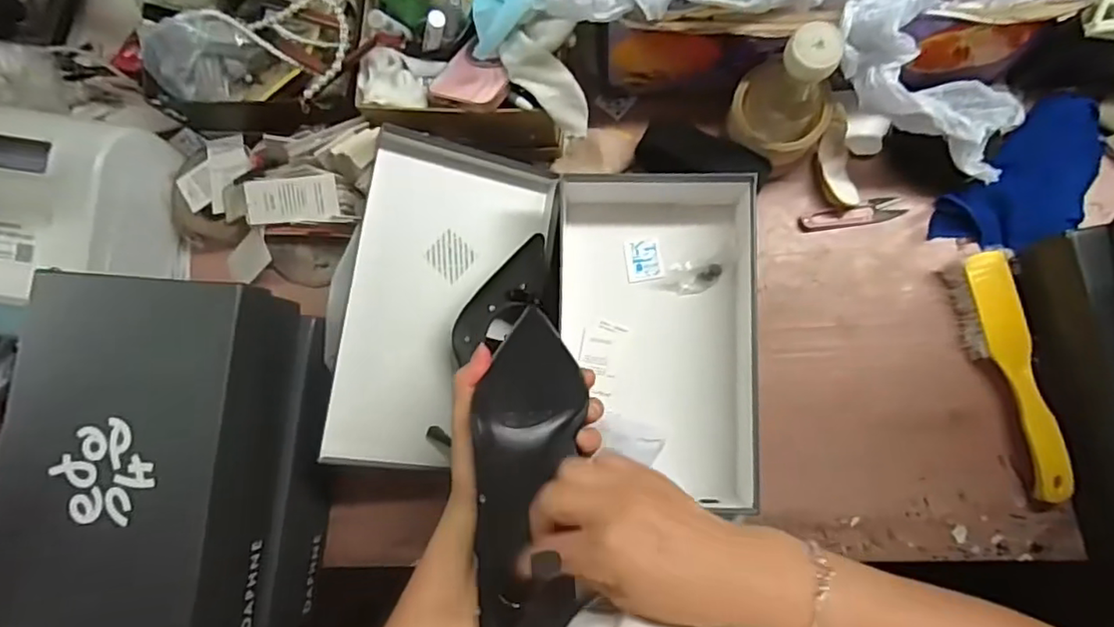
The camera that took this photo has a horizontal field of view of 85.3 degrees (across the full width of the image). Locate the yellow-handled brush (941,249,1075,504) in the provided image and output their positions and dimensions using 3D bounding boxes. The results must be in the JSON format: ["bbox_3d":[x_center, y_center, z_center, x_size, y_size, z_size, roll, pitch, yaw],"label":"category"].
[{"bbox_3d":[0.413,0.056,0.556,0.040,0.044,0.222,-12,82,4],"label":"yellow-handled brush"}]

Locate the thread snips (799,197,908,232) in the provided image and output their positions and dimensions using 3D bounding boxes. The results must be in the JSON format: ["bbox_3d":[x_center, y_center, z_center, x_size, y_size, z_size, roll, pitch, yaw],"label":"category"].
[{"bbox_3d":[0.296,-0.098,0.610,0.100,0.008,0.023,-13,82,4],"label":"thread snips"}]

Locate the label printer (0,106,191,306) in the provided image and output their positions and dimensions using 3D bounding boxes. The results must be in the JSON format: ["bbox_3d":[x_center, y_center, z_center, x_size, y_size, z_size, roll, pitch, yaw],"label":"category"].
[{"bbox_3d":[-0.494,-0.098,0.609,0.166,0.132,0.183,5,84,6],"label":"label printer"}]

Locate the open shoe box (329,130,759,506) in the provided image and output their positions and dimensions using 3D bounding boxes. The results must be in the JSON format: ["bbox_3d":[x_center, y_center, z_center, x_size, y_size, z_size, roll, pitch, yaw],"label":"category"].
[{"bbox_3d":[-0.002,0.003,0.576,0.382,0.097,0.315,3,83,6],"label":"open shoe box"}]

